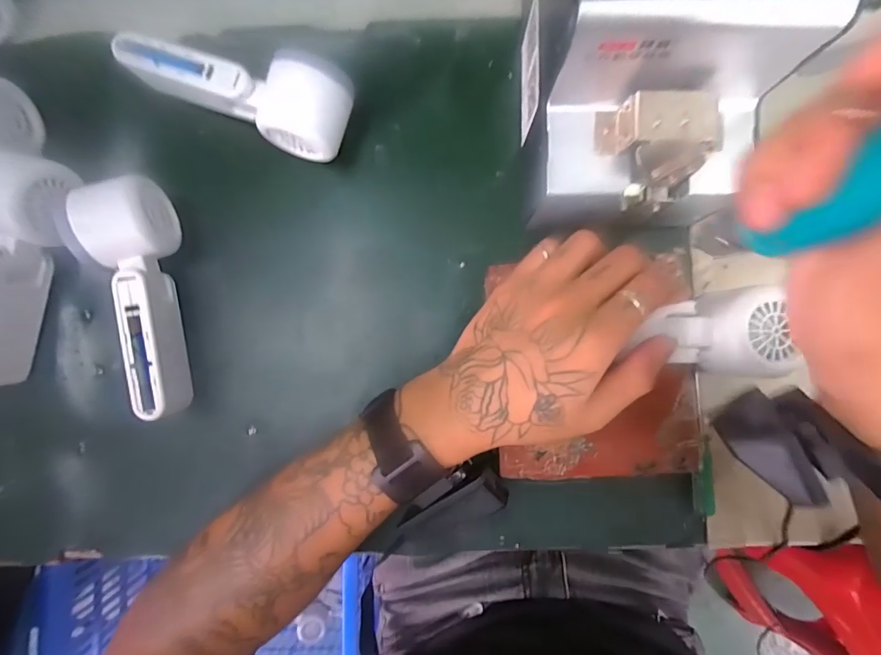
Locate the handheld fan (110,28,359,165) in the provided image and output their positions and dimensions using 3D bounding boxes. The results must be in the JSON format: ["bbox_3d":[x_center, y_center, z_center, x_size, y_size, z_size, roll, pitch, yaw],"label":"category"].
[{"bbox_3d":[-0.145,-0.173,0.315,0.159,0.043,0.063,17,87,2],"label":"handheld fan"}]

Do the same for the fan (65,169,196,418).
[{"bbox_3d":[-0.212,-0.019,0.303,0.045,0.057,0.163,-4,87,1],"label":"fan"}]

